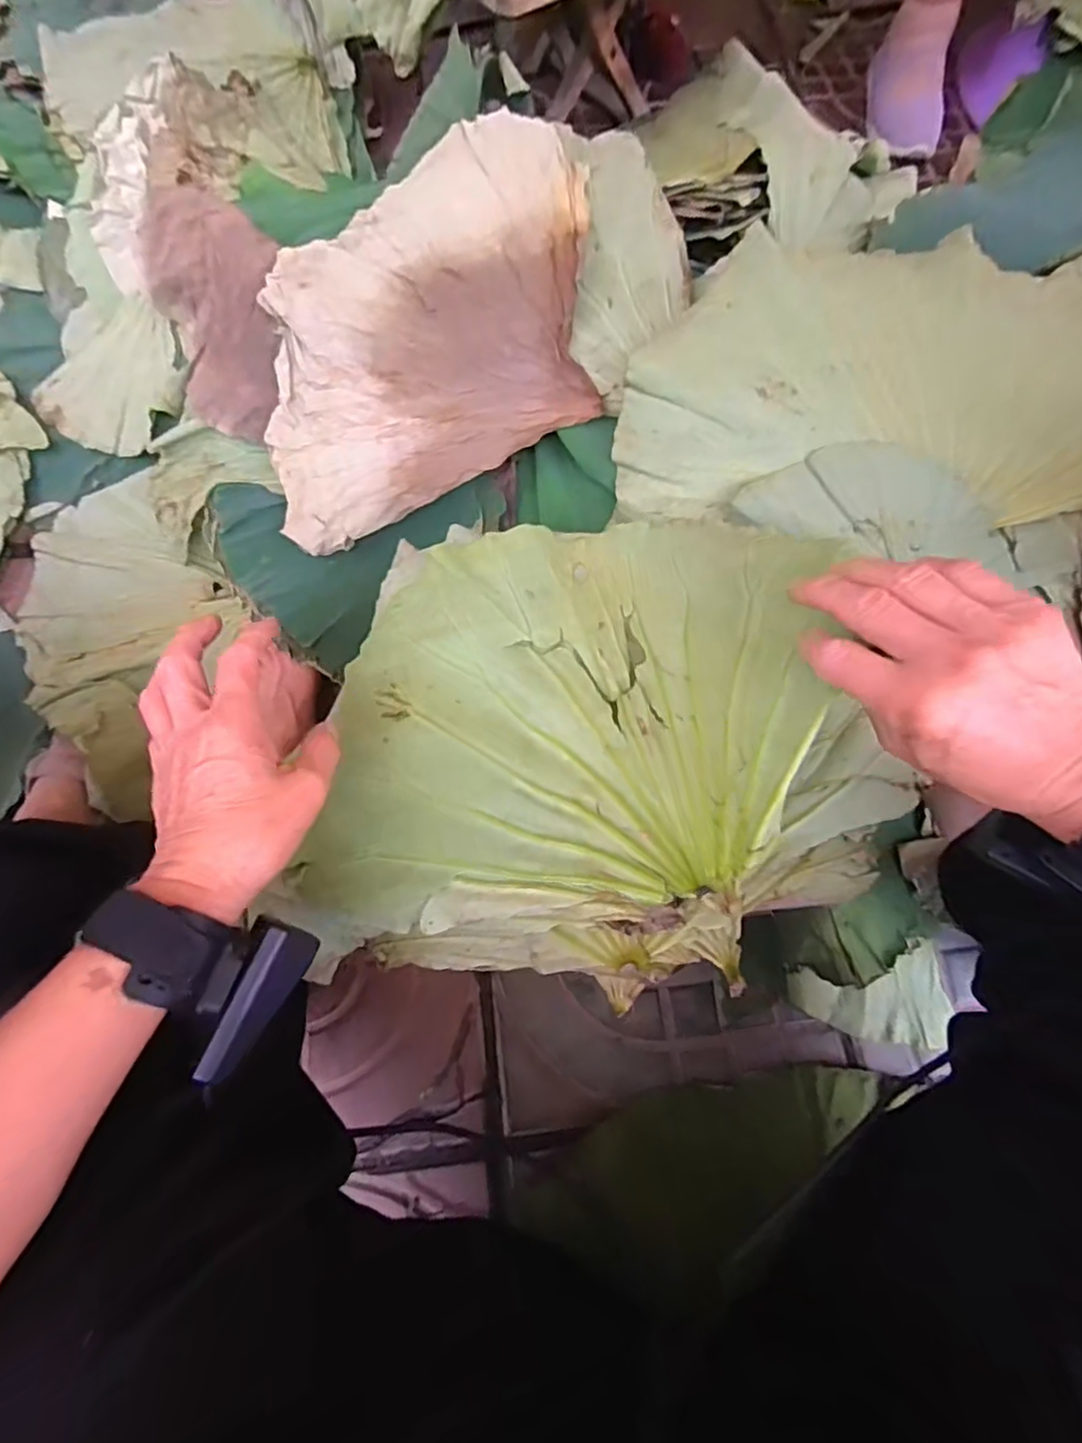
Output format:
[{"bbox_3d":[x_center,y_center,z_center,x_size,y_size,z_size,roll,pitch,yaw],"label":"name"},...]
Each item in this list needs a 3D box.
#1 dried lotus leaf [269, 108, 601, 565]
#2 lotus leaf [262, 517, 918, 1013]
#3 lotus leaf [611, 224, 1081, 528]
[{"bbox_3d":[-0.109,-0.383,0.598,0.399,0.050,0.308,-27,92,-3],"label":"dried lotus leaf"},{"bbox_3d":[0.038,-0.005,0.382,0.355,0.109,0.308,7,70,0],"label":"lotus leaf"},{"bbox_3d":[0.328,-0.321,0.592,0.522,0.080,0.265,-3,70,-3],"label":"lotus leaf"}]

